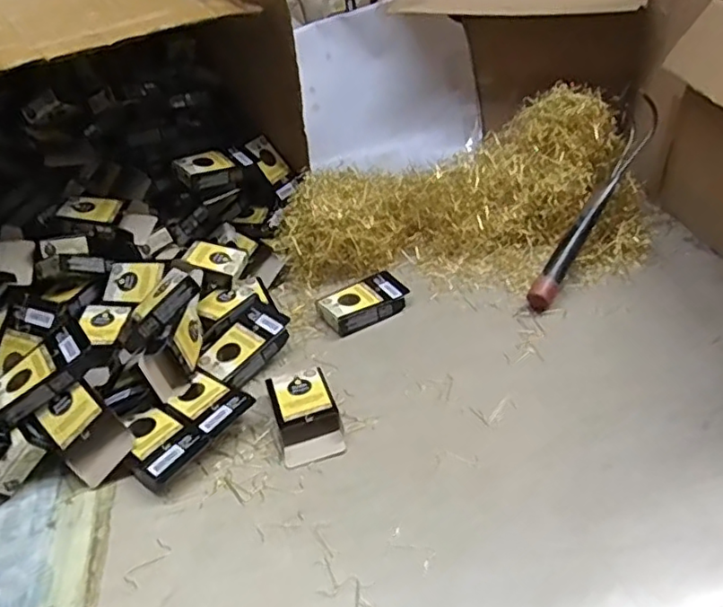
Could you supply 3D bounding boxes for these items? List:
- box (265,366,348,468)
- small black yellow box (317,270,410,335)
[{"bbox_3d":[-0.051,0.101,0.547,0.055,0.021,0.094,-12,36,-12],"label":"box"},{"bbox_3d":[0.004,-0.003,0.684,0.097,0.022,0.060,-24,40,-26],"label":"small black yellow box"}]

